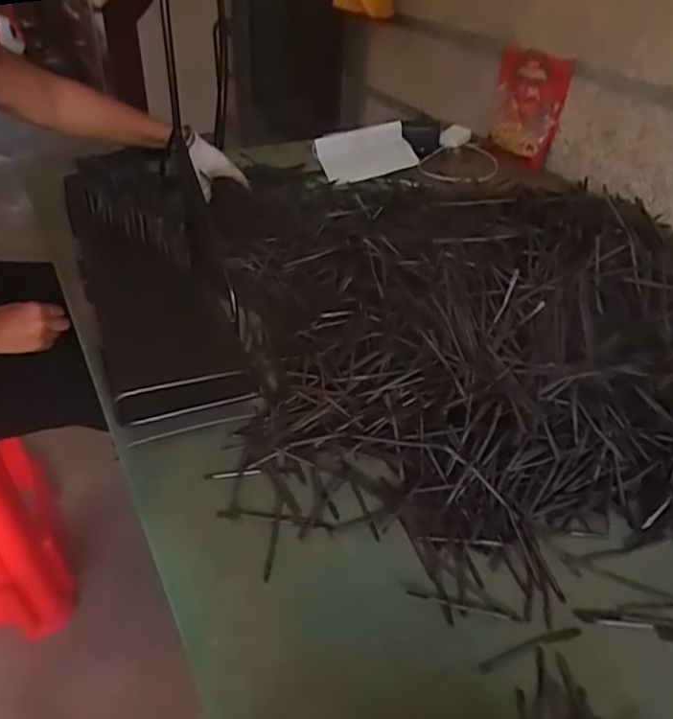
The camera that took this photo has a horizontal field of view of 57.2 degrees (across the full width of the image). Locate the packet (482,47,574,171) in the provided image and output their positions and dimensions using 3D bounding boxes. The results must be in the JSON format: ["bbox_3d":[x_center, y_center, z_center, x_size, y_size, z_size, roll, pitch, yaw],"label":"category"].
[{"bbox_3d":[0.372,-0.494,1.234,0.143,0.203,0.045,16,42,16],"label":"packet"}]

